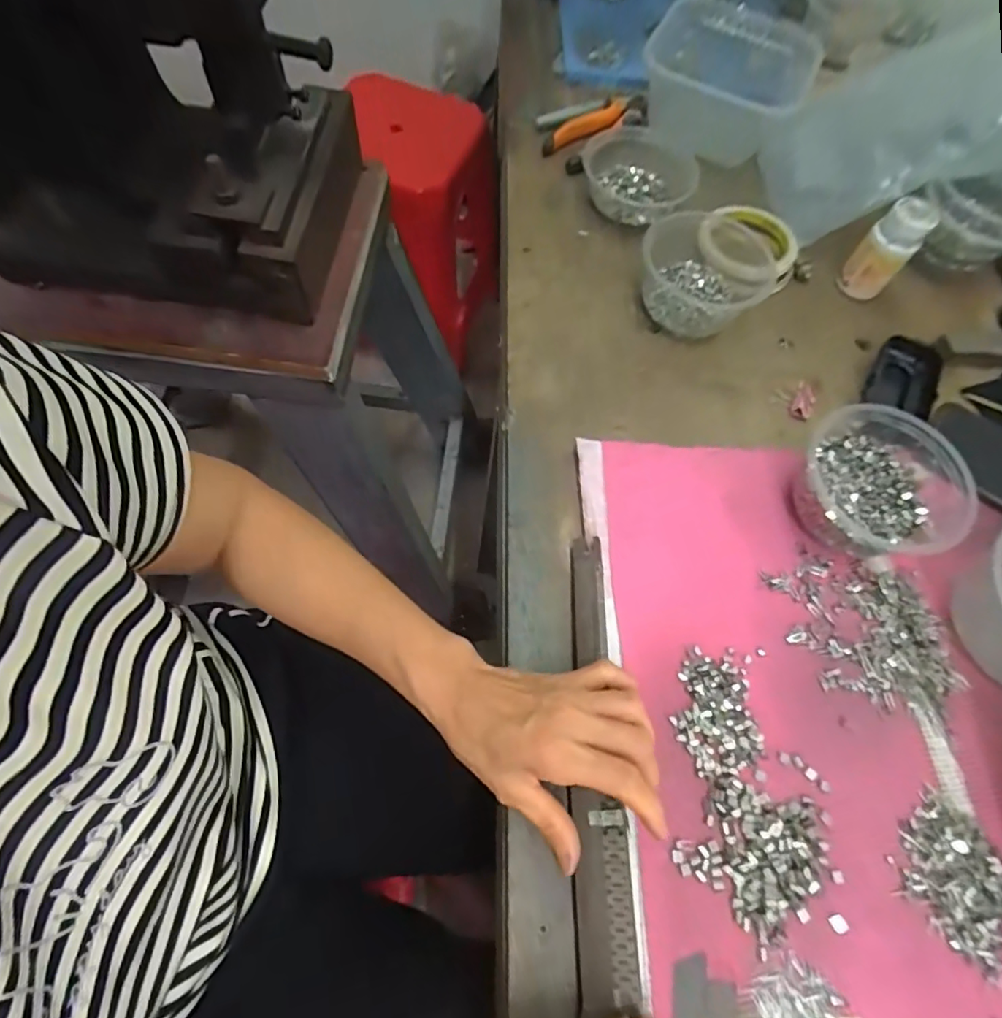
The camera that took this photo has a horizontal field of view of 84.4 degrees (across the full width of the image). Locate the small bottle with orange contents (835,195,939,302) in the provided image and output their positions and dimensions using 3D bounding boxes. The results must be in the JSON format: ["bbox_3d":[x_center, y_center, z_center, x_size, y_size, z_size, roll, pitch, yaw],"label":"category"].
[{"bbox_3d":[0.363,-0.243,0.524,0.043,0.083,0.039,40,70,14],"label":"small bottle with orange contents"}]

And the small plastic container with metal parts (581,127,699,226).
[{"bbox_3d":[0.142,-0.346,0.565,0.114,0.042,0.125,1,66,-2],"label":"small plastic container with metal parts"}]

